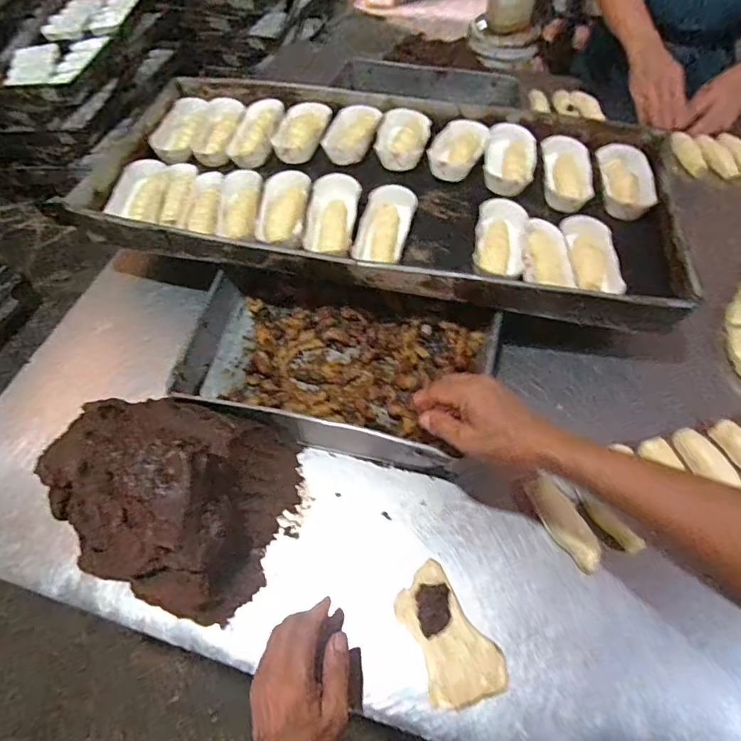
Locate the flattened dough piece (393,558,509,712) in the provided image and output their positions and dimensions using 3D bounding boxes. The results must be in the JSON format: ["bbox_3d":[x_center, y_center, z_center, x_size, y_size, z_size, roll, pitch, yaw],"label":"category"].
[{"bbox_3d":[0.072,0.258,0.462,0.072,0.014,0.121,-28,62,-15],"label":"flattened dough piece"}]

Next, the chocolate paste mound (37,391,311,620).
[{"bbox_3d":[-0.214,0.120,0.489,0.232,0.122,0.199,9,59,7],"label":"chocolate paste mound"}]

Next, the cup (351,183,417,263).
[{"bbox_3d":[0.018,-0.196,0.637,0.064,0.031,0.122,14,59,9],"label":"cup"}]

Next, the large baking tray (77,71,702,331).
[{"bbox_3d":[0.017,-0.282,0.708,0.845,0.055,0.422,11,59,8],"label":"large baking tray"}]

